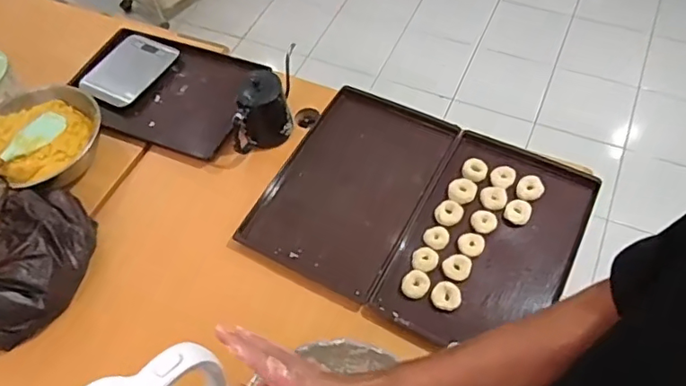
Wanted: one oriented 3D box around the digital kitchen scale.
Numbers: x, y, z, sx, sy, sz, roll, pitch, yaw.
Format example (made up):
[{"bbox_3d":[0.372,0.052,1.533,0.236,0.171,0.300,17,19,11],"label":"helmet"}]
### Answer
[{"bbox_3d":[-0.427,-0.251,1.091,0.110,0.030,0.171,24,62,18],"label":"digital kitchen scale"}]

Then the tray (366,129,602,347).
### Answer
[{"bbox_3d":[0.231,0.075,0.862,0.241,0.038,0.372,25,62,18],"label":"tray"}]

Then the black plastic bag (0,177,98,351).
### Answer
[{"bbox_3d":[-0.496,0.088,0.818,0.218,0.138,0.238,-27,60,-14],"label":"black plastic bag"}]

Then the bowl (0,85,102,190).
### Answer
[{"bbox_3d":[-0.527,-0.094,0.960,0.190,0.082,0.209,24,62,18],"label":"bowl"}]

